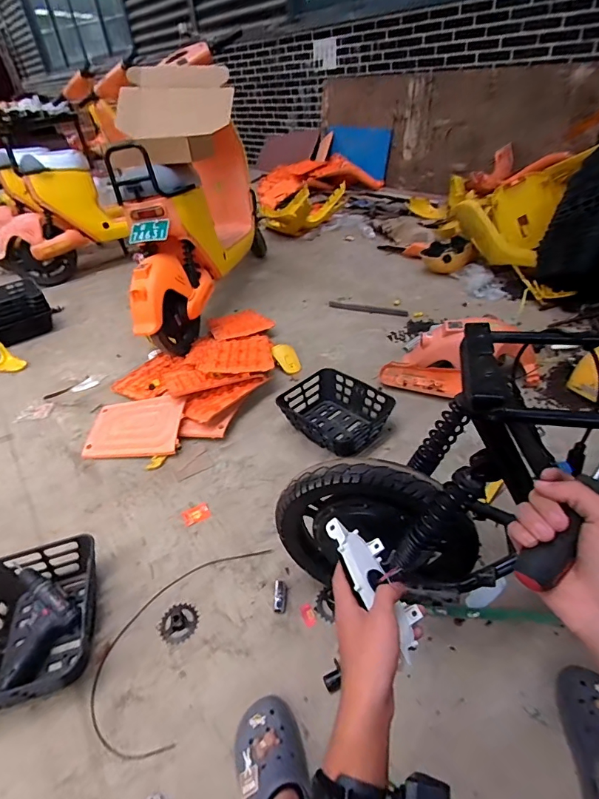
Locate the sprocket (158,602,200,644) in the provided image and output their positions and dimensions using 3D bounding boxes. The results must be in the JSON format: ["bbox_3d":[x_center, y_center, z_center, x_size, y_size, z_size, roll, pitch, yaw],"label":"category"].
[{"bbox_3d":[-0.268,0.489,0.930,0.084,0.022,0.086,-3,39,3],"label":"sprocket"}]

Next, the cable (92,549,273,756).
[{"bbox_3d":[-0.267,0.500,0.935,0.238,0.011,0.453,11,41,19],"label":"cable"}]

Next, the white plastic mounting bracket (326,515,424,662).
[{"bbox_3d":[0.084,0.195,0.463,0.059,0.033,0.150,-25,59,-22],"label":"white plastic mounting bracket"}]

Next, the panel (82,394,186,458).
[{"bbox_3d":[-0.548,0.096,1.411,0.318,0.063,0.252,-5,39,0],"label":"panel"}]

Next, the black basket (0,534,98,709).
[{"bbox_3d":[-0.575,0.475,0.919,0.265,0.108,0.338,-12,39,-7],"label":"black basket"}]

